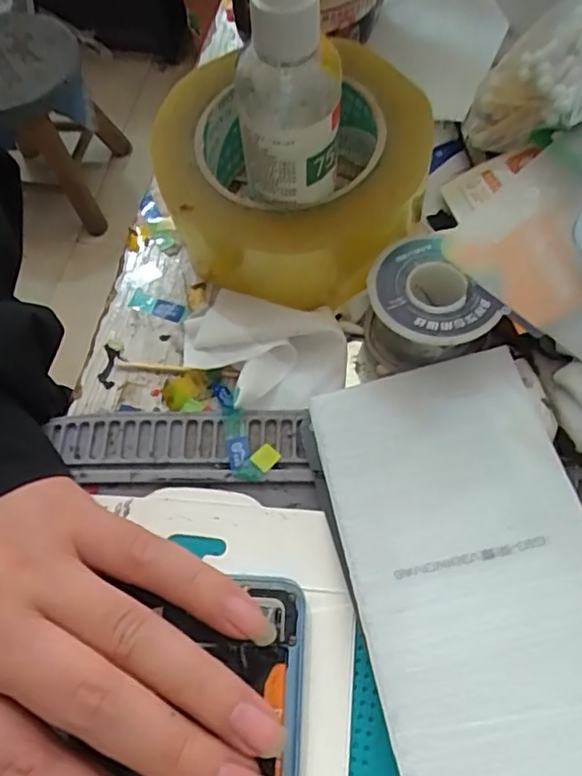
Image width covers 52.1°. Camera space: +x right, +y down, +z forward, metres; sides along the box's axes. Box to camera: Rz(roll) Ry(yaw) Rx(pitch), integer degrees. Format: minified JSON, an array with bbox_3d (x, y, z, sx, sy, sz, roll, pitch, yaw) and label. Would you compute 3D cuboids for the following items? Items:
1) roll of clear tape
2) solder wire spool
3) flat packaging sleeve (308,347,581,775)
[{"bbox_3d":[0.002,-0.098,0.269,0.120,0.046,0.113,-1,65,2],"label":"roll of clear tape"},{"bbox_3d":[0.054,-0.037,0.242,0.044,0.026,0.049,-2,64,2],"label":"solder wire spool"},{"bbox_3d":[0.063,0.065,0.197,0.083,0.005,0.168,-14,55,2],"label":"flat packaging sleeve"}]

